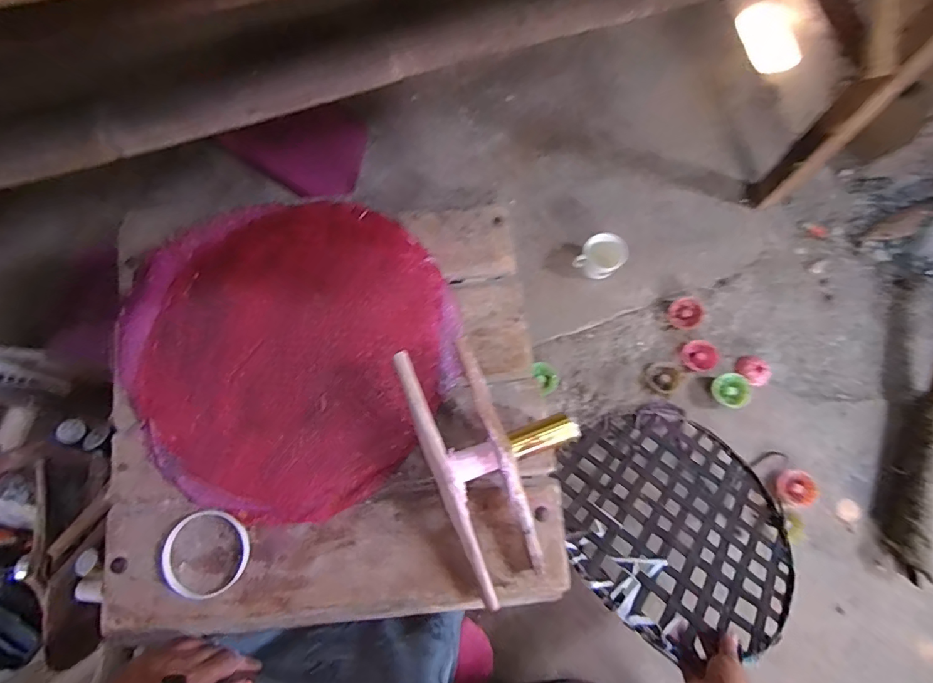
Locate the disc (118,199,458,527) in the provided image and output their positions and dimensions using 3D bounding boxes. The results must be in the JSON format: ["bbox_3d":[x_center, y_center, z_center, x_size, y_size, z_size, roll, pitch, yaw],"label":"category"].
[{"bbox_3d":[-0.215,0.001,0.569,0.381,0.024,0.376,0,78,1],"label":"disc"}]

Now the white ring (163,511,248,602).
[{"bbox_3d":[-0.292,0.239,0.517,0.092,0.008,0.097,0,77,-1],"label":"white ring"}]

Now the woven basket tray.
[{"bbox_3d":[0.331,0.285,0.751,0.373,0.041,0.367,-14,50,-22],"label":"woven basket tray"}]

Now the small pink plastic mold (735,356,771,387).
[{"bbox_3d":[0.560,0.058,0.907,0.053,0.030,0.059,-7,77,-3],"label":"small pink plastic mold"}]

